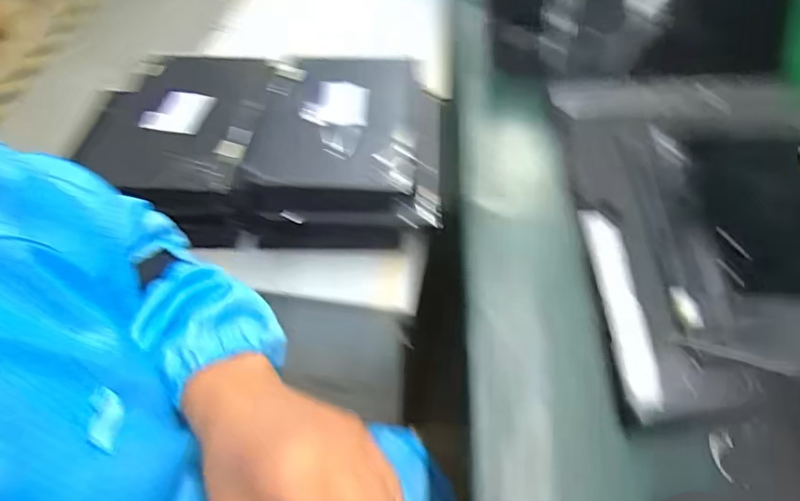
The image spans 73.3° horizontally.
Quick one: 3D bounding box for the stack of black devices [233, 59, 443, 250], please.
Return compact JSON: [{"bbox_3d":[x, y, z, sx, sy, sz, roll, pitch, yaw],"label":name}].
[{"bbox_3d":[-0.065,-0.124,0.682,0.222,0.131,0.246,-1,52,1],"label":"stack of black devices"}]

